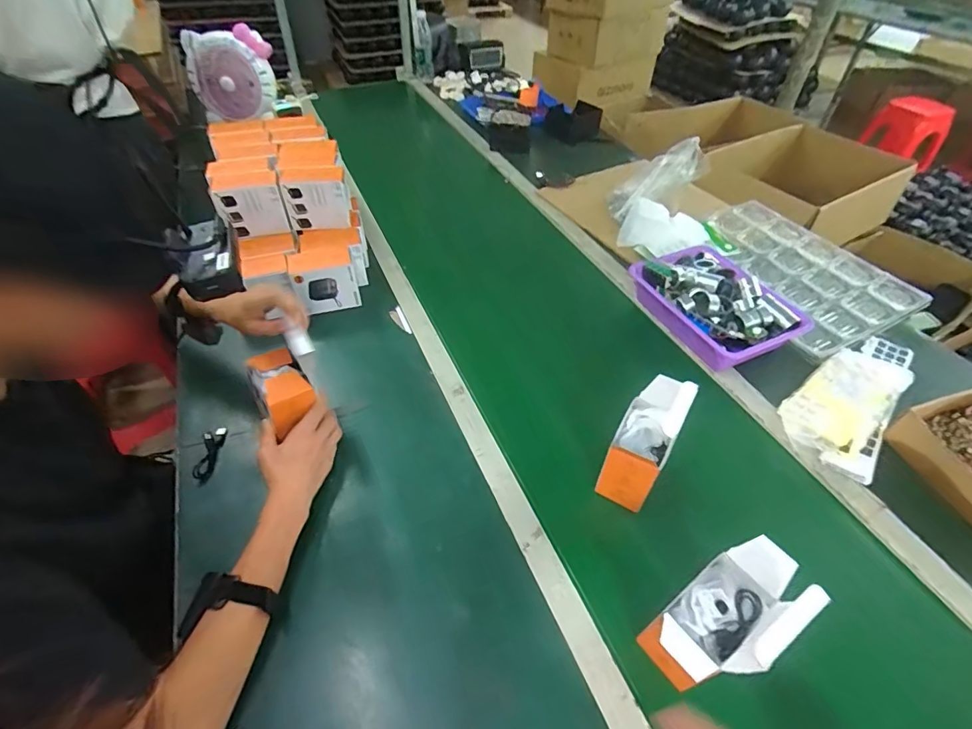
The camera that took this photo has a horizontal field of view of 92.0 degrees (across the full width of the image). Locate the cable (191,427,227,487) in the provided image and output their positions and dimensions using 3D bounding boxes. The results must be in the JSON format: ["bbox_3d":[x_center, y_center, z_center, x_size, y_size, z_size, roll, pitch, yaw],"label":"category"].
[{"bbox_3d":[-0.398,0.129,0.673,0.028,0.013,0.088,23,45,-25],"label":"cable"}]

